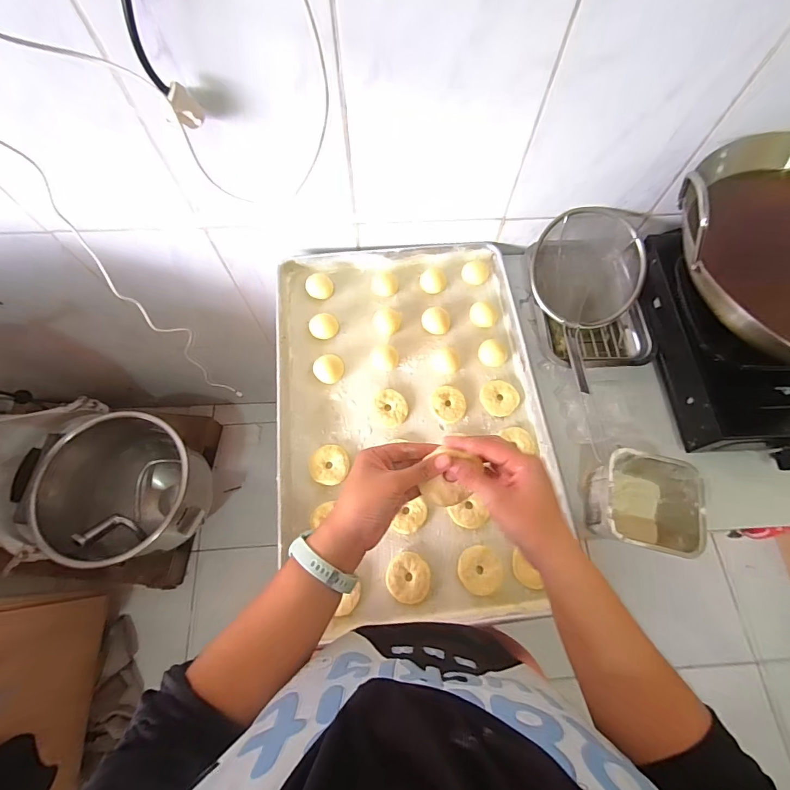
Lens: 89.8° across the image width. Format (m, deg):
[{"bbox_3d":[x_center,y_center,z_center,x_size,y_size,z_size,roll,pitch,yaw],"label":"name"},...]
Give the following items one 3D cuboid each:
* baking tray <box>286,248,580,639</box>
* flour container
[{"bbox_3d":[0.029,0.022,0.628,0.412,0.037,0.602,-6,68,-3],"label":"baking tray"},{"bbox_3d":[0.329,0.150,0.544,0.118,0.101,0.118,12,68,4],"label":"flour container"}]

